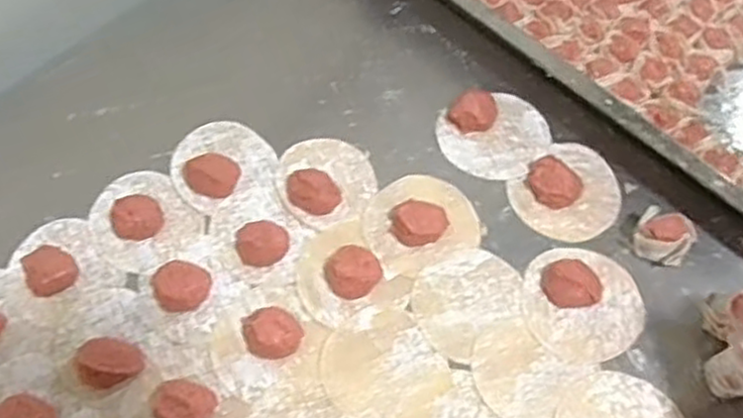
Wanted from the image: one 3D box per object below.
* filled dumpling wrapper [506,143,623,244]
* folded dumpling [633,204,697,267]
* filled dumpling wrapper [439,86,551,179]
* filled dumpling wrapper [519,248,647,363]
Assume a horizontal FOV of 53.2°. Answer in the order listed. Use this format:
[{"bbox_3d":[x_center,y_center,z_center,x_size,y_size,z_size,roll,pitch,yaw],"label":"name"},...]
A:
[{"bbox_3d":[0.151,-0.014,0.559,0.083,0.022,0.073,-37,69,-18],"label":"filled dumpling wrapper"},{"bbox_3d":[0.210,0.019,0.530,0.038,0.033,0.033,34,67,15],"label":"folded dumpling"},{"bbox_3d":[0.096,-0.063,0.582,0.082,0.018,0.079,0,62,-1],"label":"filled dumpling wrapper"},{"bbox_3d":[0.149,0.062,0.515,0.083,0.018,0.080,0,62,-1],"label":"filled dumpling wrapper"}]

